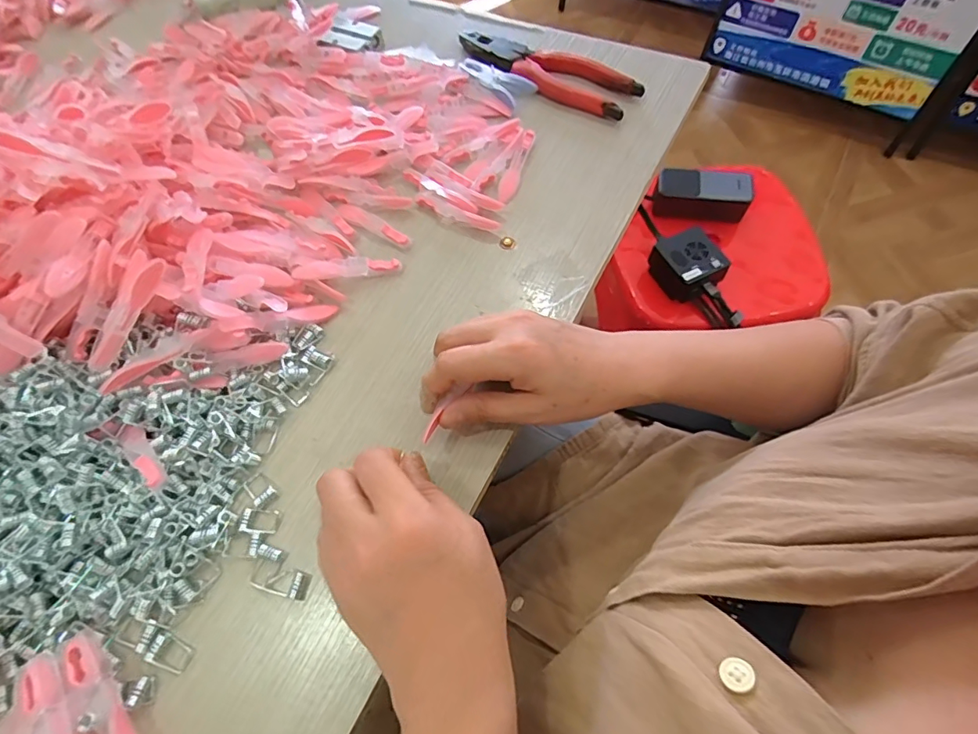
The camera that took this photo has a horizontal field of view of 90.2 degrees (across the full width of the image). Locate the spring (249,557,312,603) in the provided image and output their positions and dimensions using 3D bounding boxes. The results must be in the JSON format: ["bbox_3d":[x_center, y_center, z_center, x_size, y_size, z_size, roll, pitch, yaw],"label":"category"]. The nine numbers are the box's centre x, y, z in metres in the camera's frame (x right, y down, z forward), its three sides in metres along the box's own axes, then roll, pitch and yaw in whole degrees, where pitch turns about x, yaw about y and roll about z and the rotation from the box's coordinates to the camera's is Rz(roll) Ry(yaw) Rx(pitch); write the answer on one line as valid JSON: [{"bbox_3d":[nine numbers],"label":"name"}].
[{"bbox_3d":[-0.120,0.121,0.279,0.035,0.007,0.015,15,67,9],"label":"spring"}]

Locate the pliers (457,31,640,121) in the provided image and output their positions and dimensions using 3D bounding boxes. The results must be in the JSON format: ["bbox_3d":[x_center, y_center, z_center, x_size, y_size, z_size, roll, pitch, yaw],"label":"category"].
[{"bbox_3d":[0.050,-0.284,0.461,0.192,0.015,0.048,33,71,16],"label":"pliers"}]

